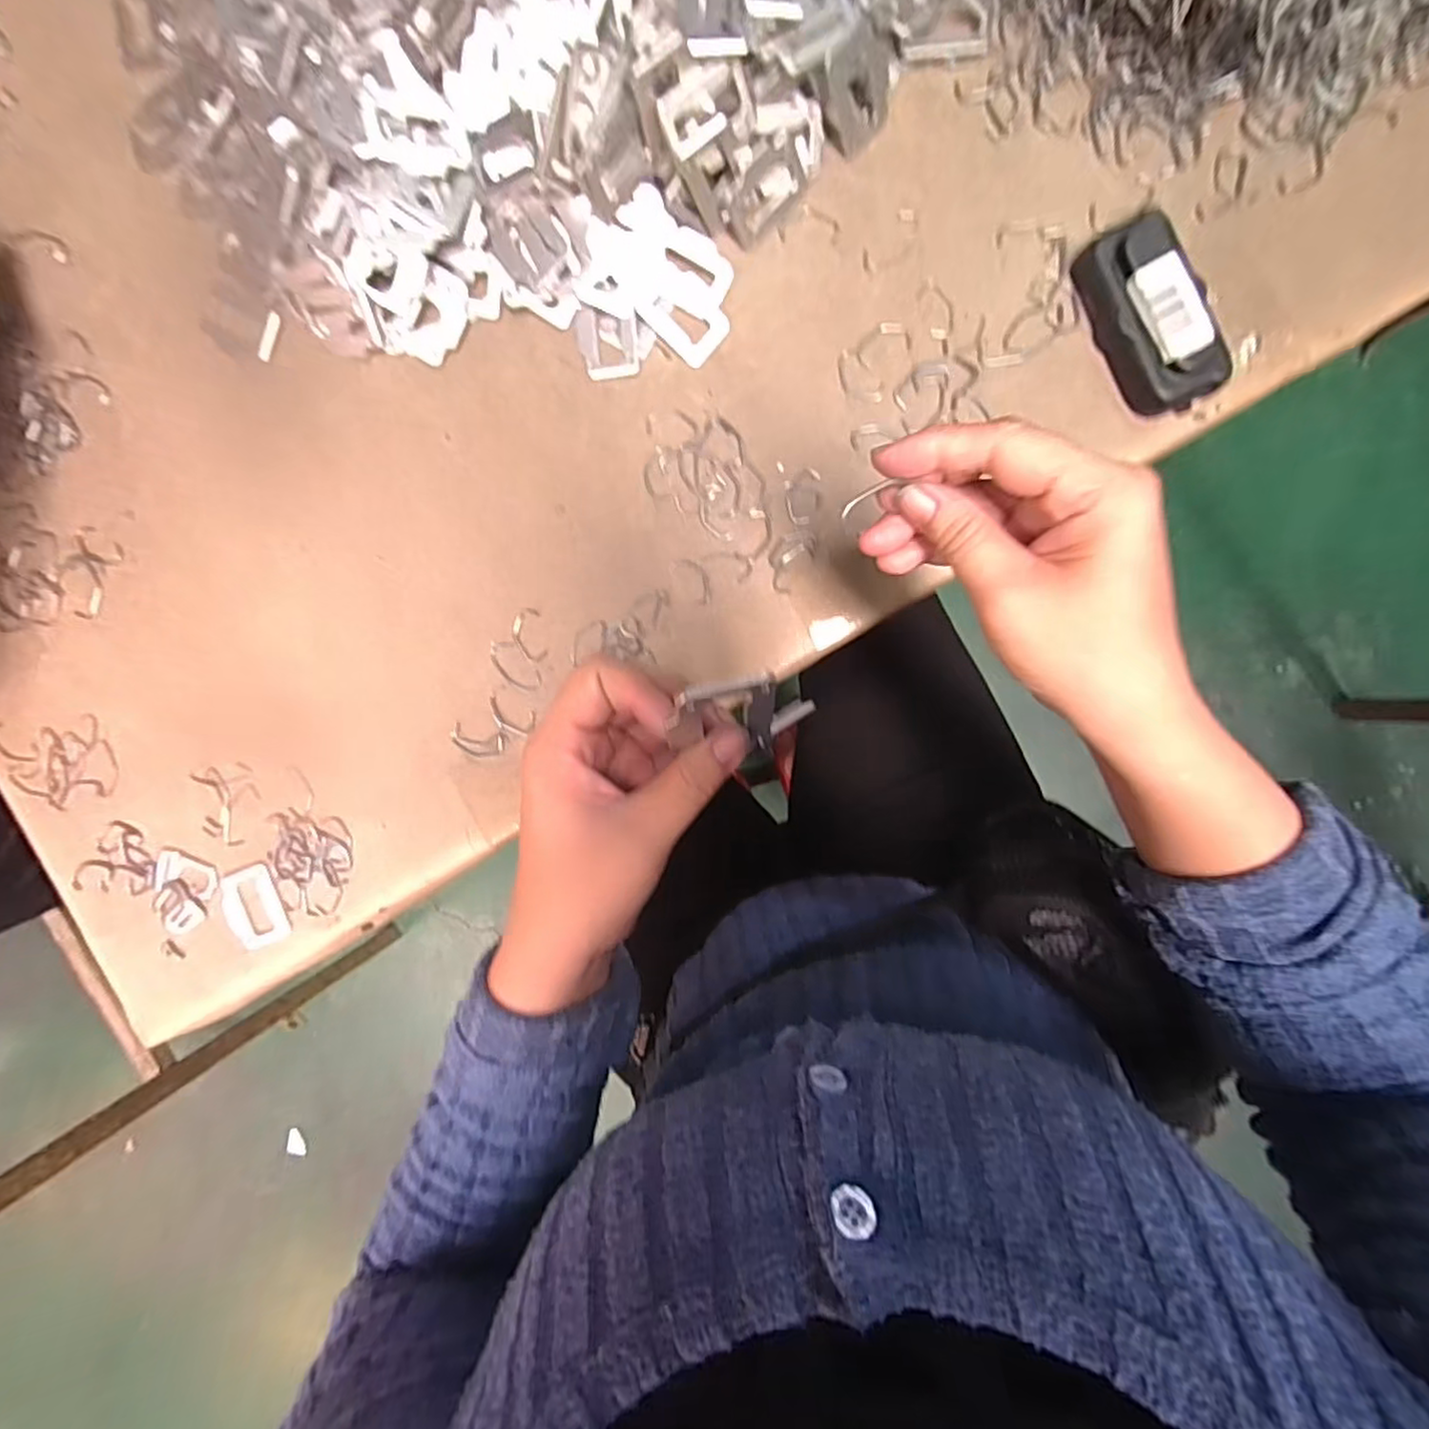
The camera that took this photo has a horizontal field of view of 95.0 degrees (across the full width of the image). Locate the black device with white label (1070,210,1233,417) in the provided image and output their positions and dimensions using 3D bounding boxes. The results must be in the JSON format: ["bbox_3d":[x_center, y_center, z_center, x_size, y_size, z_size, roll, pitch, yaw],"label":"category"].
[{"bbox_3d":[0.244,-0.221,0.364,0.050,0.028,0.099,-22,90,5],"label":"black device with white label"}]

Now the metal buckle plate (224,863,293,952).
[{"bbox_3d":[-0.303,0.127,0.431,0.040,0.004,0.053,-25,90,5],"label":"metal buckle plate"}]

